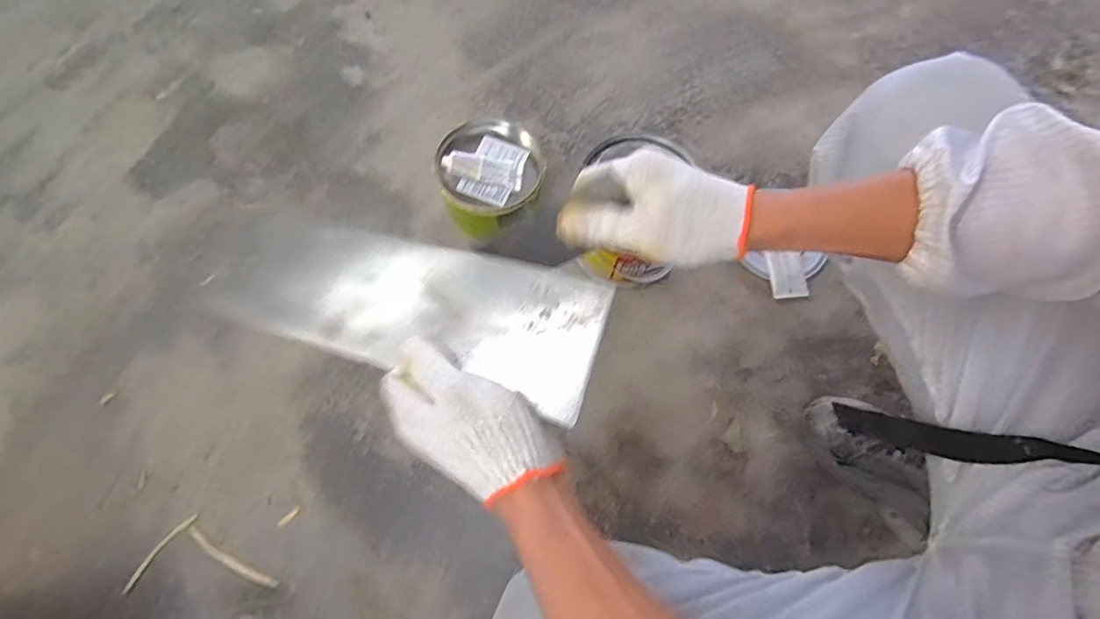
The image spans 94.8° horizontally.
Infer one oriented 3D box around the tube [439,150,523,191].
[{"bbox_3d":[-0.092,-0.194,0.697,0.108,0.013,0.041,9,72,-13],"label":"tube"}]

